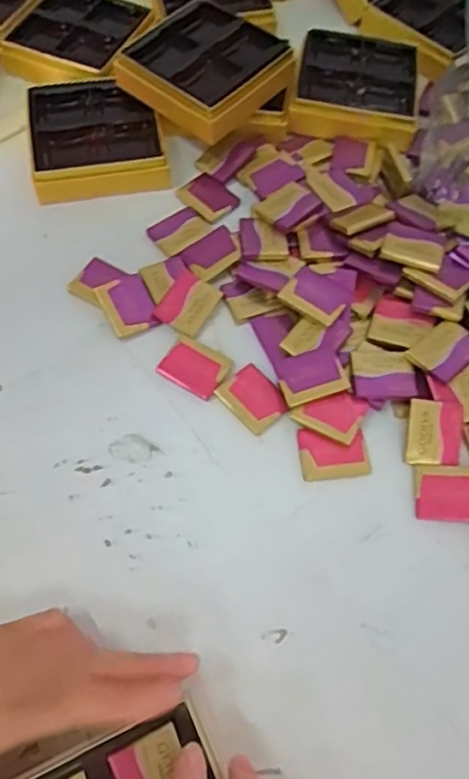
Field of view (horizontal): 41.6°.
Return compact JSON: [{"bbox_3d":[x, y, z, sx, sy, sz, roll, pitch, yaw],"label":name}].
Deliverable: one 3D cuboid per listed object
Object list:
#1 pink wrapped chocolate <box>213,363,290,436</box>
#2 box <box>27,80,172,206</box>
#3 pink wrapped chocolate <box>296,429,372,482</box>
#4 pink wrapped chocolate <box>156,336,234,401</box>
[{"bbox_3d":[0.011,0.005,0.380,0.031,0.004,0.040,-38,69,-17],"label":"pink wrapped chocolate"},{"bbox_3d":[-0.104,-0.192,0.468,0.094,0.025,0.098,-10,64,-5],"label":"box"},{"bbox_3d":[0.058,0.038,0.365,0.040,0.004,0.030,-6,63,-3],"label":"pink wrapped chocolate"},{"bbox_3d":[-0.025,-0.014,0.391,0.039,0.004,0.033,29,67,14],"label":"pink wrapped chocolate"}]

